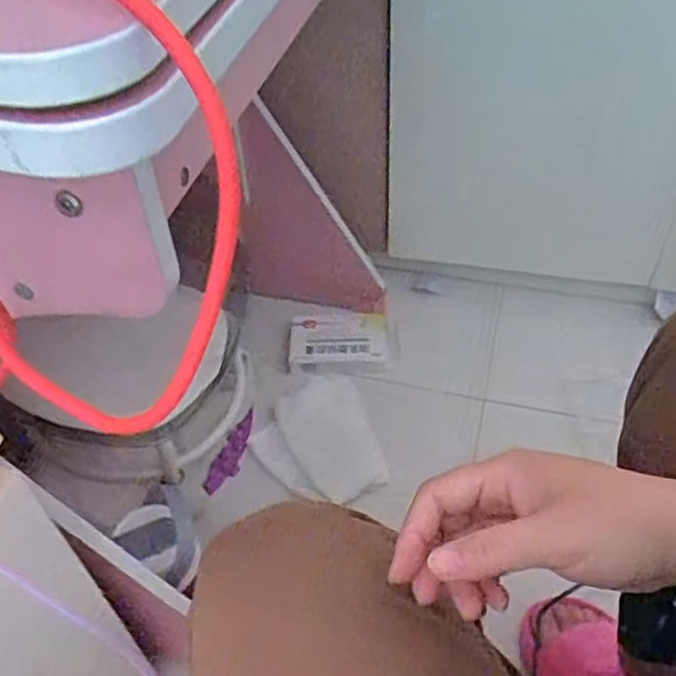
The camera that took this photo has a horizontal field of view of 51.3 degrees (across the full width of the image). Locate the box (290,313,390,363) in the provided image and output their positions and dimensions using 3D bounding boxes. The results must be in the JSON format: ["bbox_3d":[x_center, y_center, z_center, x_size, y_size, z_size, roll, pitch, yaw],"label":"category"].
[{"bbox_3d":[0.002,-0.003,1.046,0.141,0.016,0.097,1,47,4],"label":"box"}]

